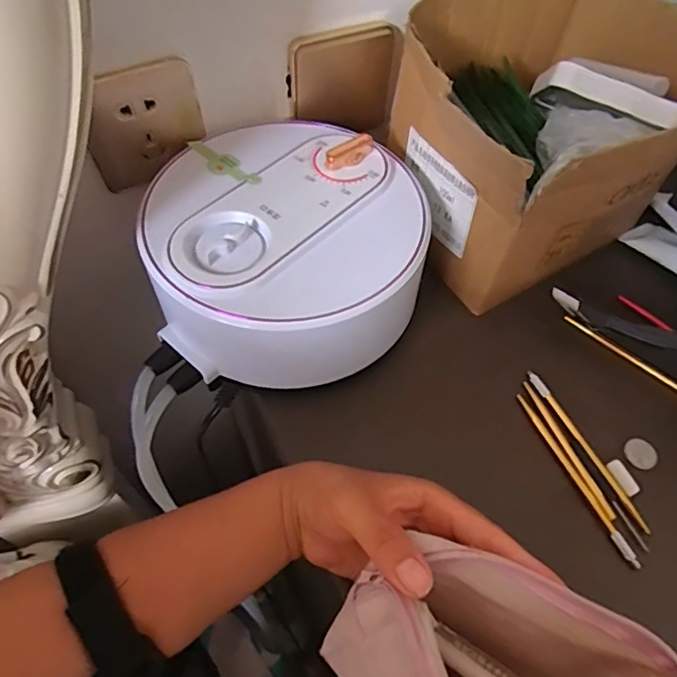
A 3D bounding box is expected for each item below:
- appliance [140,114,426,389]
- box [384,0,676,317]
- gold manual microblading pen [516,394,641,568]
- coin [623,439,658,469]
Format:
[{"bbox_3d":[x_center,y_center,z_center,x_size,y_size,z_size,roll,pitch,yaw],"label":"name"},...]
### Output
[{"bbox_3d":[-0.036,-0.075,0.402,0.191,0.081,0.197,2,56,-2],"label":"appliance"},{"bbox_3d":[0.160,-0.165,0.435,0.225,0.150,0.203,-20,60,-16],"label":"box"},{"bbox_3d":[0.163,0.094,0.372,0.006,0.004,0.129,-18,59,-15],"label":"gold manual microblading pen"},{"bbox_3d":[0.216,0.082,0.383,0.023,0.004,0.021,2,56,-2],"label":"coin"}]

